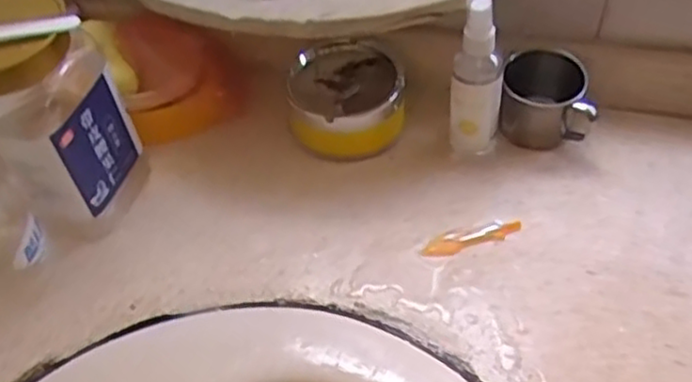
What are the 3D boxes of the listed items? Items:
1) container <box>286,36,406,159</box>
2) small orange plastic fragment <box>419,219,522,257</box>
[{"bbox_3d":[-0.001,-0.077,0.601,0.092,0.055,0.101,23,56,23],"label":"container"},{"bbox_3d":[0.094,0.035,0.530,0.076,0.006,0.019,-14,50,-6],"label":"small orange plastic fragment"}]

